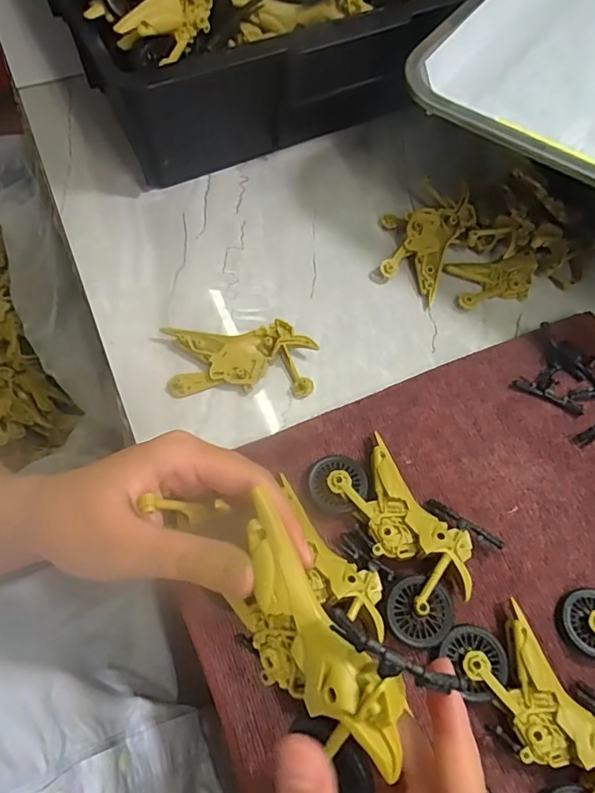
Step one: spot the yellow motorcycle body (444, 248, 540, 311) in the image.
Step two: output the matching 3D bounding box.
[{"bbox_3d":[0.151,-0.090,0.398,0.067,0.014,0.037,-10,66,-7],"label":"yellow motorcycle body"}]

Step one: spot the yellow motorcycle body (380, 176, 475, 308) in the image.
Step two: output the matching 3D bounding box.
[{"bbox_3d":[0.095,-0.125,0.404,0.062,0.031,0.083,28,67,10],"label":"yellow motorcycle body"}]

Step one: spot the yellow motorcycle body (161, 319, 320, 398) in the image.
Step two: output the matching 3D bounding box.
[{"bbox_3d":[-0.039,-0.025,0.359,0.098,0.013,0.049,0,65,-2],"label":"yellow motorcycle body"}]

